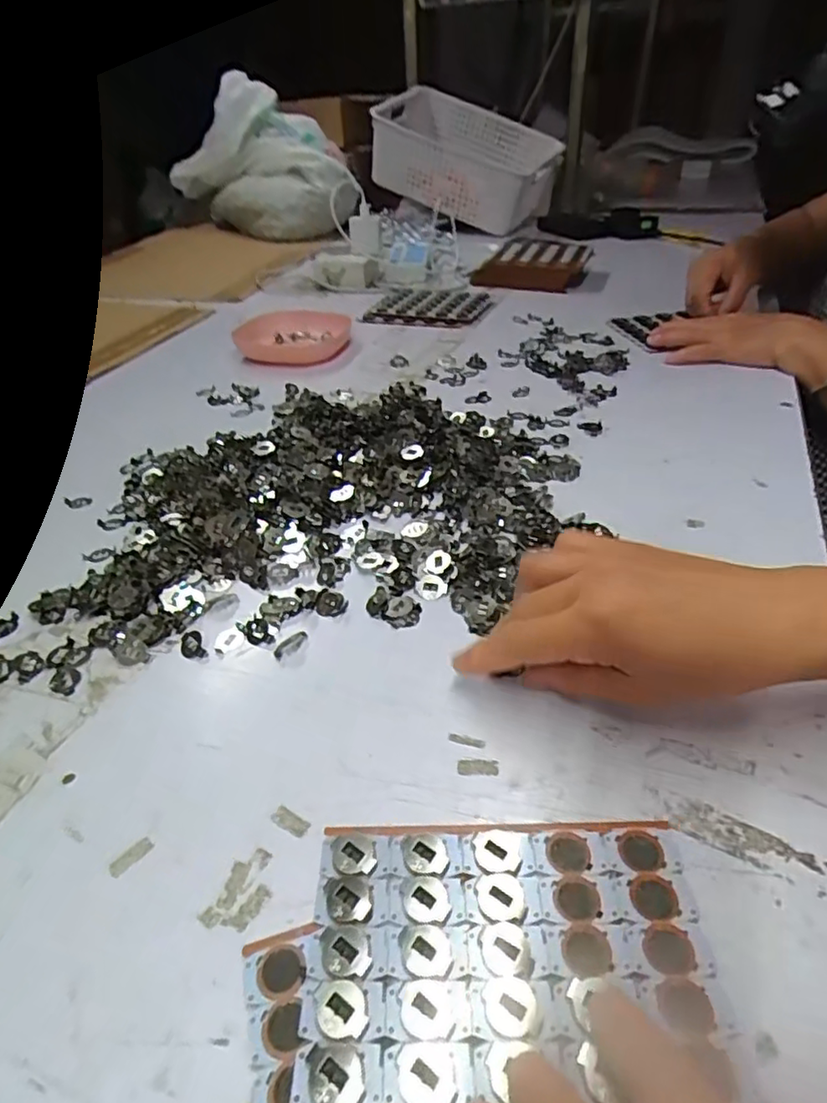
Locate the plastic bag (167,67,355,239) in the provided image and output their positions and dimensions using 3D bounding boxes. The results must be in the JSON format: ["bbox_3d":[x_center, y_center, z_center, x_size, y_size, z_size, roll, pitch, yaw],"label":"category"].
[{"bbox_3d":[-0.325,-0.820,1.292,0.325,0.271,0.396,-15,39,-13],"label":"plastic bag"}]

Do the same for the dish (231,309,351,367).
[{"bbox_3d":[-0.150,-0.269,0.764,0.122,0.032,0.130,3,38,9],"label":"dish"}]

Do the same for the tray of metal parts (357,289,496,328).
[{"bbox_3d":[0.023,-0.357,0.877,0.170,0.010,0.158,9,39,17],"label":"tray of metal parts"}]

